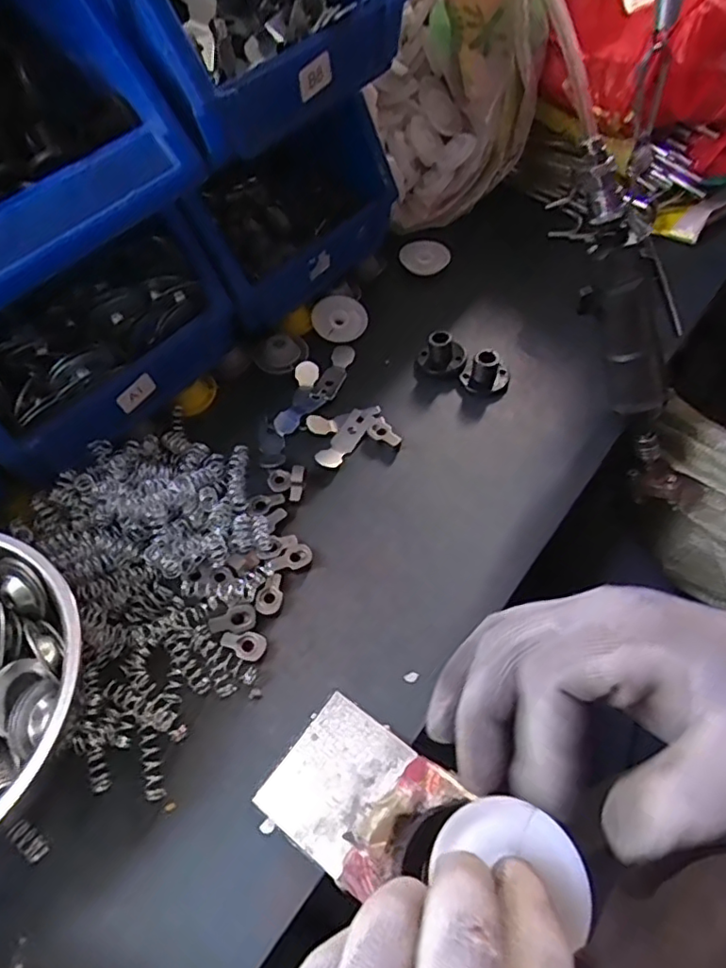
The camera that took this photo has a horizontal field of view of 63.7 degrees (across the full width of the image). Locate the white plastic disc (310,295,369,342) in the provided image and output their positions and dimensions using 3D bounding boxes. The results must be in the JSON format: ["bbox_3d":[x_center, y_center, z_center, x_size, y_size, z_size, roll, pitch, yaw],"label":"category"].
[{"bbox_3d":[-0.021,-0.150,0.538,0.050,0.010,0.049,-1,69,-4],"label":"white plastic disc"}]

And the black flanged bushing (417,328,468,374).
[{"bbox_3d":[0.069,-0.113,0.501,0.039,0.030,0.029,4,56,3],"label":"black flanged bushing"}]

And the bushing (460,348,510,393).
[{"bbox_3d":[0.104,-0.094,0.491,0.038,0.023,0.032,13,57,9],"label":"bushing"}]

